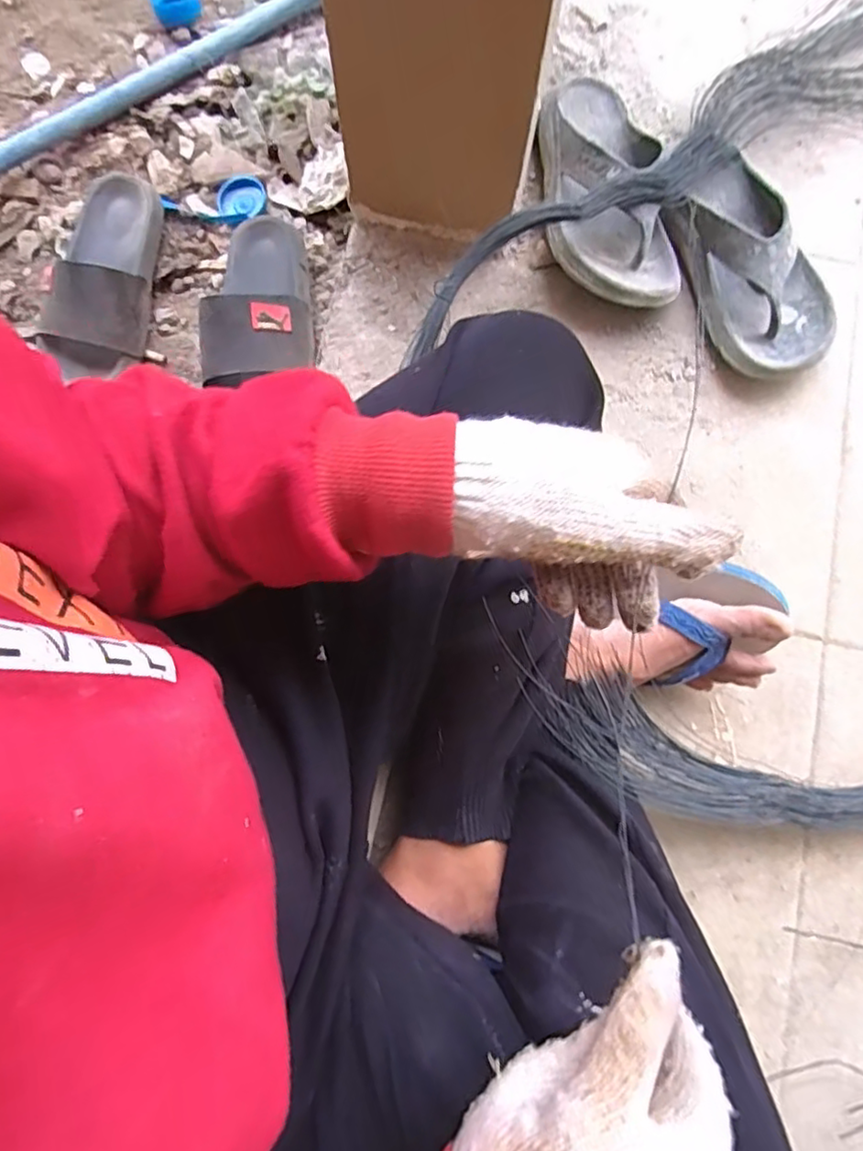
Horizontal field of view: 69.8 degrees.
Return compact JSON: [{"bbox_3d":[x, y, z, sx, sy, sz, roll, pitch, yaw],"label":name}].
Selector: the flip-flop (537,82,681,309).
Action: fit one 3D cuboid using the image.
[{"bbox_3d":[0.164,-0.381,0.612,0.118,0.067,0.273,-12,79,-3],"label":"flip-flop"}]

